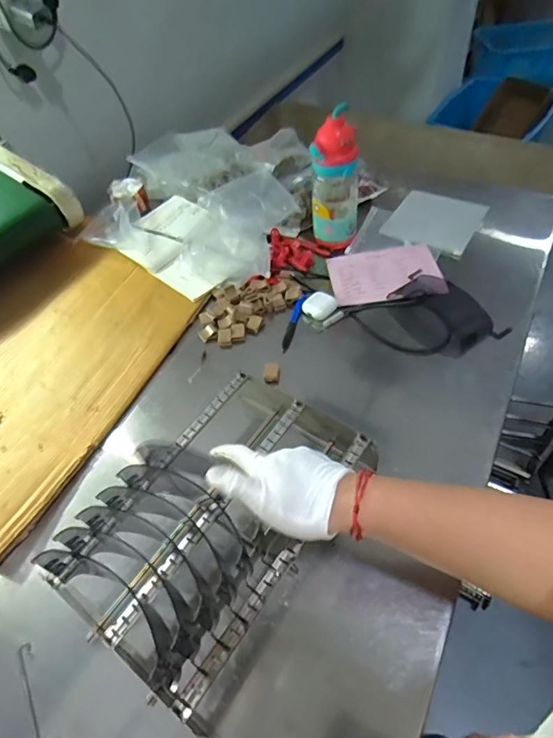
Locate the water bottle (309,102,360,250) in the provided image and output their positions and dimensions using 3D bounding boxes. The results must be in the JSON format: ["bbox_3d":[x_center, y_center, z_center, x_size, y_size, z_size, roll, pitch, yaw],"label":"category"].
[{"bbox_3d":[0.095,-0.293,0.755,0.076,0.211,0.077,3,51,9],"label":"water bottle"}]

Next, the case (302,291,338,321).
[{"bbox_3d":[0.066,-0.098,0.719,0.047,0.022,0.041,20,55,21],"label":"case"}]

